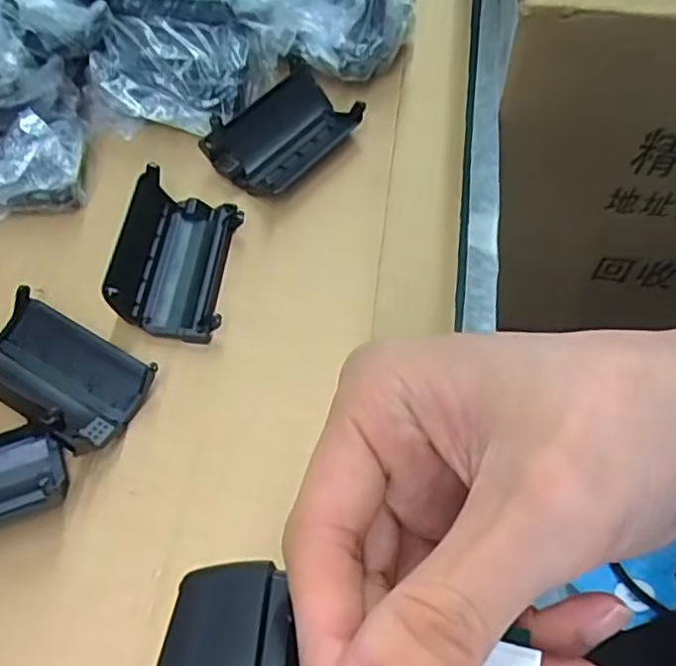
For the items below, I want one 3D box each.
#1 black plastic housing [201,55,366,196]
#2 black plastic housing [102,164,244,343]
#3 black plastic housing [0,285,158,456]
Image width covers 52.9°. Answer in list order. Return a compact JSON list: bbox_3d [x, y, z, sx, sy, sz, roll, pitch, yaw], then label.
[{"bbox_3d":[-0.027,-0.098,0.333,0.044,0.024,0.071,37,65,20],"label":"black plastic housing"},{"bbox_3d":[-0.072,-0.034,0.294,0.047,0.023,0.070,7,60,0],"label":"black plastic housing"},{"bbox_3d":[-0.110,0.013,0.261,0.071,0.026,0.044,26,62,15],"label":"black plastic housing"}]

